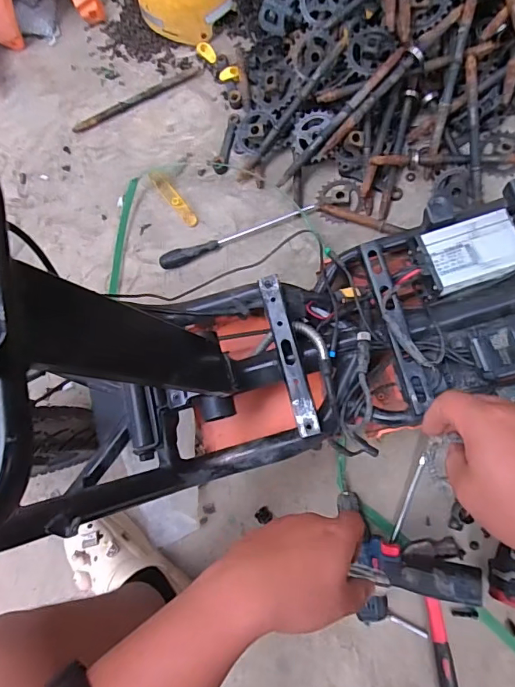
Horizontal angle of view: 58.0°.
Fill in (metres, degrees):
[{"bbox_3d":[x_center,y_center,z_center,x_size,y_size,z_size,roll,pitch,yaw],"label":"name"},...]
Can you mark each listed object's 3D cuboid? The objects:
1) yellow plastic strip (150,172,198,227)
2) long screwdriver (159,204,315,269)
[{"bbox_3d":[-0.167,-0.288,0.917,0.025,0.010,0.146,-39,77,2],"label":"yellow plastic strip"},{"bbox_3d":[-0.042,-0.202,0.877,0.300,0.037,0.033,-18,78,7],"label":"long screwdriver"}]

